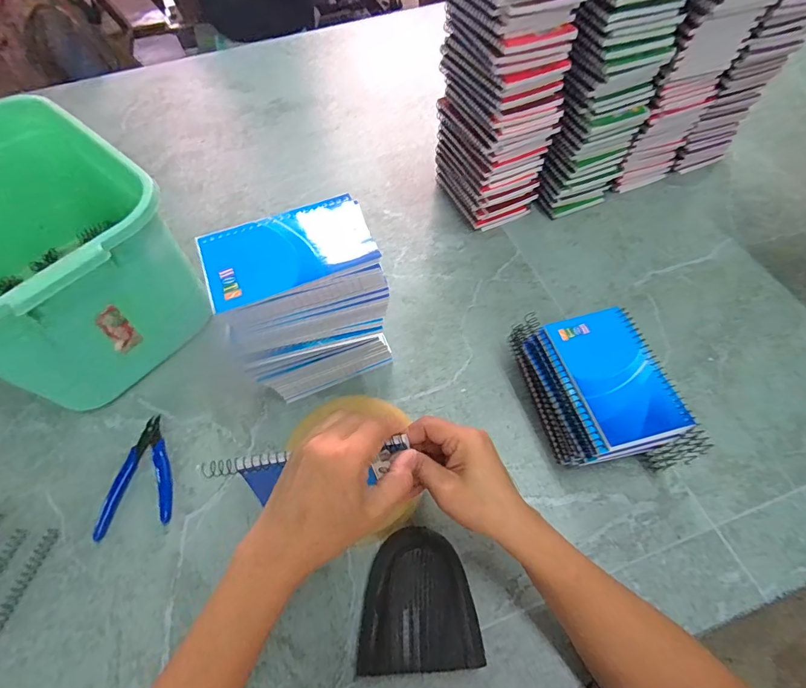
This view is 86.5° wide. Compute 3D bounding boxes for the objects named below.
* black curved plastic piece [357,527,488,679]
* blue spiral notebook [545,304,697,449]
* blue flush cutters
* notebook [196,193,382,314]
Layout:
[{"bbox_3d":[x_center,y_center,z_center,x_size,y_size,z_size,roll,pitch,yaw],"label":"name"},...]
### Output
[{"bbox_3d":[0.012,0.221,0.374,0.098,0.027,0.104,-7,60,-1],"label":"black curved plastic piece"},{"bbox_3d":[0.197,0.026,0.396,0.081,0.008,0.128,-15,59,-6],"label":"blue spiral notebook"},{"bbox_3d":[-0.279,0.135,0.453,0.074,0.008,0.117,-11,60,-3],"label":"blue flush cutters"},{"bbox_3d":[-0.091,-0.077,0.342,0.130,0.007,0.078,-21,61,-9],"label":"notebook"}]

